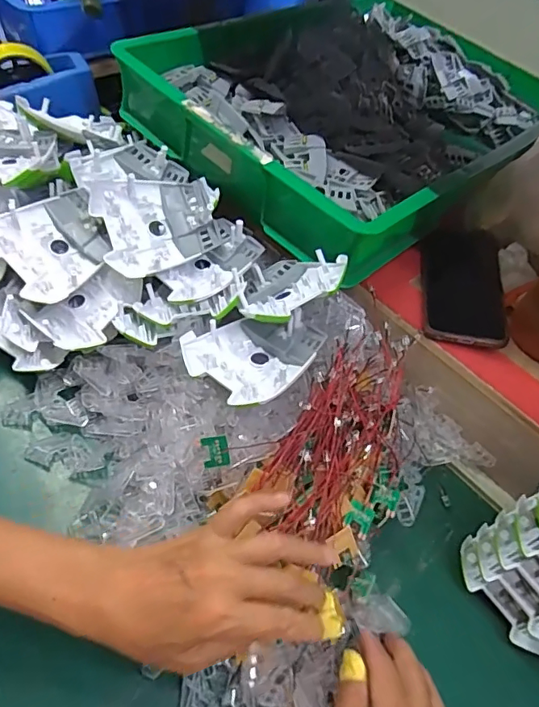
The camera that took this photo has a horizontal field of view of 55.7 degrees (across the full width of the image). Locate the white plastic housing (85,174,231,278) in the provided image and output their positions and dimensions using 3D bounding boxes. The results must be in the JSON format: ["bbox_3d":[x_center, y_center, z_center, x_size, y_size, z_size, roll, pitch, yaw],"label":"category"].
[{"bbox_3d":[-0.101,-0.125,0.484,0.117,0.021,0.095,-17,85,-23],"label":"white plastic housing"}]

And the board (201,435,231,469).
[{"bbox_3d":[-0.042,0.077,0.396,0.020,0.004,0.024,-8,96,-2],"label":"board"}]

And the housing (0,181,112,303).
[{"bbox_3d":[-0.198,-0.100,0.473,0.101,0.021,0.095,-38,88,-22],"label":"housing"}]

